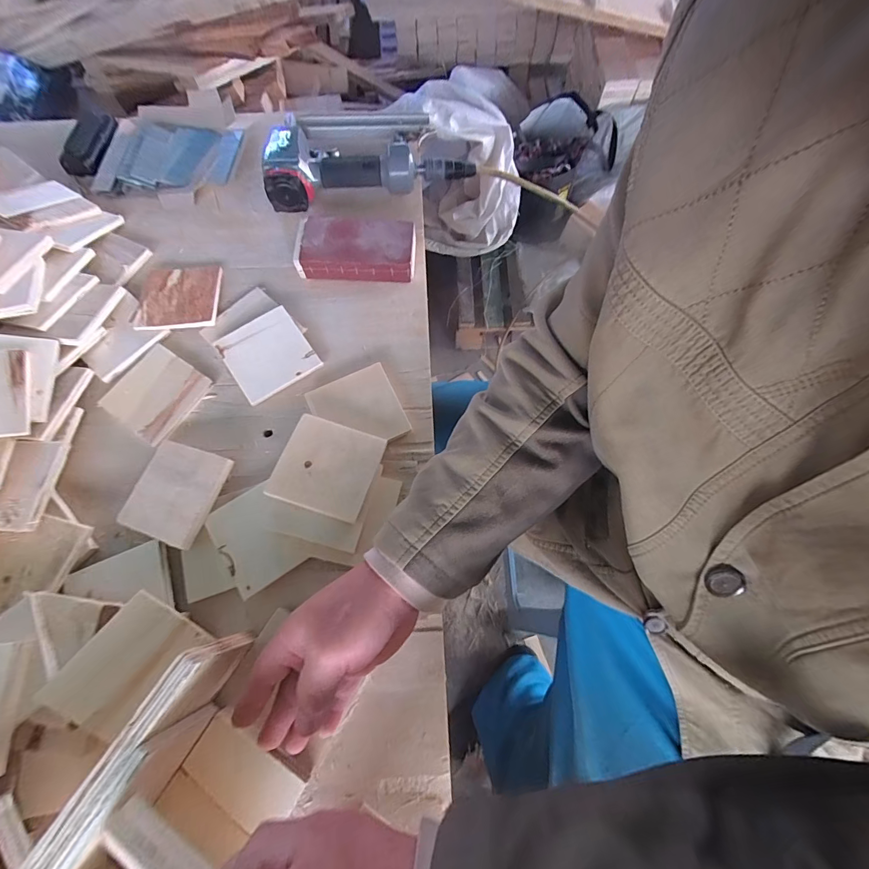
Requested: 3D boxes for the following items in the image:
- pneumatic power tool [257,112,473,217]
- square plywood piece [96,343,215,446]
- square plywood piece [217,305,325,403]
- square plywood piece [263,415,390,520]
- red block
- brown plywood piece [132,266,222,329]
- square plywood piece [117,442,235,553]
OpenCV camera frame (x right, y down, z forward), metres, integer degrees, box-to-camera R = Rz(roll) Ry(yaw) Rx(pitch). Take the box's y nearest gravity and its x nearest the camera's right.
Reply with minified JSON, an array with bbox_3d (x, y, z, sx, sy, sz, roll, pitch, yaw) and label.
[{"bbox_3d":[-0.099,-0.404,0.544,0.279,0.061,0.150,-14,72,-7],"label":"pneumatic power tool"},{"bbox_3d":[-0.319,-0.048,0.440,0.093,0.004,0.093,34,73,9],"label":"square plywood piece"},{"bbox_3d":[-0.196,-0.095,0.453,0.091,0.007,0.091,-34,83,-8],"label":"square plywood piece"},{"bbox_3d":[-0.106,0.031,0.387,0.093,0.005,0.090,18,67,-1],"label":"square plywood piece"},{"bbox_3d":[-0.097,-0.237,0.494,0.151,0.038,0.076,2,71,-2],"label":"red block"},{"bbox_3d":[-0.316,-0.173,0.477,0.091,0.013,0.096,-6,72,-5],"label":"brown plywood piece"},{"bbox_3d":[-0.266,0.057,0.392,0.097,0.010,0.092,13,67,18],"label":"square plywood piece"}]

